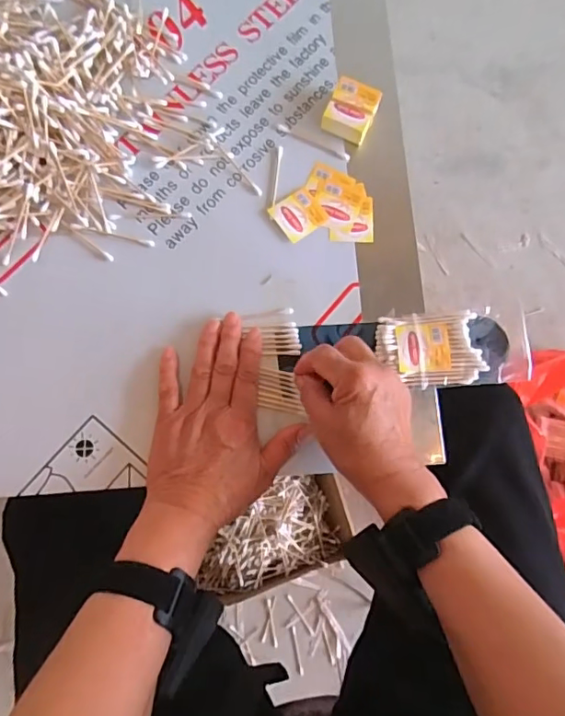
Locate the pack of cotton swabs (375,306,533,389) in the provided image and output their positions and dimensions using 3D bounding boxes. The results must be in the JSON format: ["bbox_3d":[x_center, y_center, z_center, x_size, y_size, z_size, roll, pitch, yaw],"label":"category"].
[{"bbox_3d":[0.146,-0.010,0.437,0.125,0.014,0.066,-1,78,-1],"label":"pack of cotton swabs"}]

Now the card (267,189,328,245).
[{"bbox_3d":[0.015,-0.129,0.460,0.041,0.004,0.039,-34,82,-8],"label":"card"}]

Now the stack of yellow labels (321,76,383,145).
[{"bbox_3d":[0.063,-0.223,0.470,0.042,0.023,0.050,21,79,2],"label":"stack of yellow labels"}]

